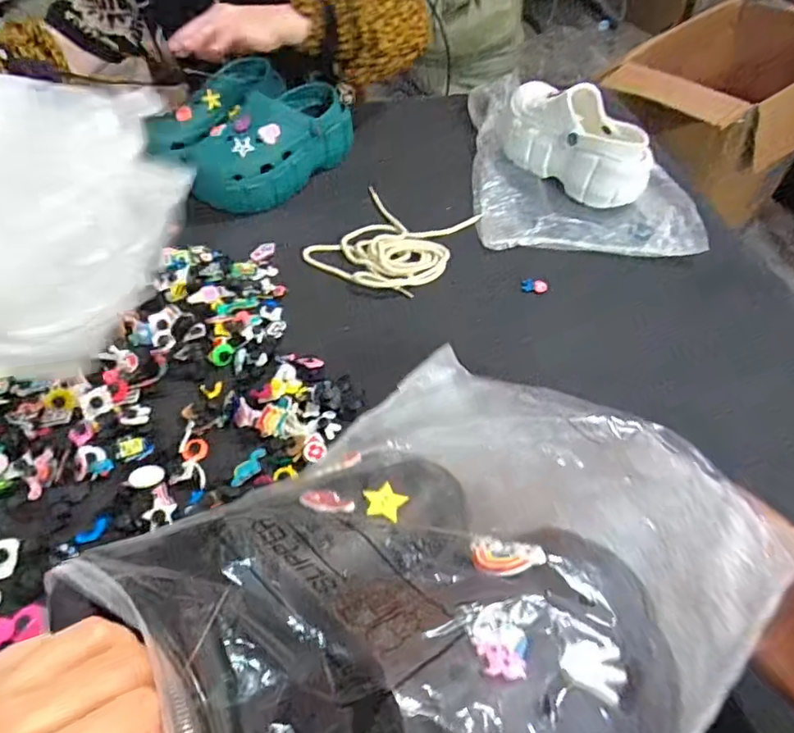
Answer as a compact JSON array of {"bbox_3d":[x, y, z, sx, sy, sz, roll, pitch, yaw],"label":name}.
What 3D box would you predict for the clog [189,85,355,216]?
[{"bbox_3d":[-0.172,-0.309,0.760,0.100,0.099,0.249,31,57,22],"label":"clog"}]

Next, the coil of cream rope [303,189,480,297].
[{"bbox_3d":[-0.006,-0.166,0.696,0.167,0.022,0.180,21,54,15],"label":"coil of cream rope"}]

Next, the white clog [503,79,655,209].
[{"bbox_3d":[0.244,-0.316,0.753,0.082,0.101,0.232,-31,58,-23],"label":"white clog"}]

